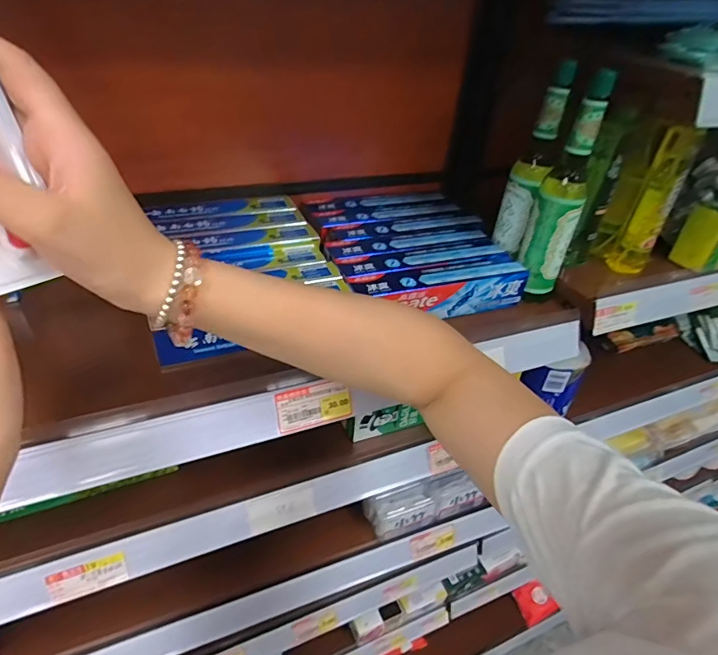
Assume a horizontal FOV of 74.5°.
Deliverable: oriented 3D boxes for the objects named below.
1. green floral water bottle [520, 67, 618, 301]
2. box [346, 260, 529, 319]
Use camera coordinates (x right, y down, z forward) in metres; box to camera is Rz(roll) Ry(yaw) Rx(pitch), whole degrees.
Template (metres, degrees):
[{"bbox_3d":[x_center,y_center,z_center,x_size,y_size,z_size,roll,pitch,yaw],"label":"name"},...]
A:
[{"bbox_3d":[0.222,-0.142,0.504,0.047,0.229,0.068,21,40,18],"label":"green floral water bottle"},{"bbox_3d":[0.091,-0.040,0.517,0.205,0.045,0.037,-9,41,-20],"label":"box"}]

